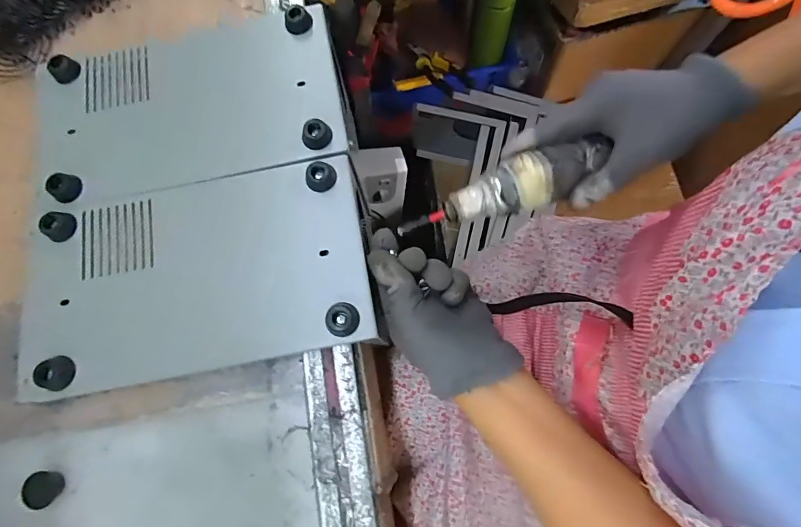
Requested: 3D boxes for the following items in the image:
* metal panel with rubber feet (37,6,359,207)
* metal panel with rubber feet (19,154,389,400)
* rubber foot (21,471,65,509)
[{"bbox_3d":[-0.188,-0.140,0.376,0.267,0.029,0.156,-14,76,-1],"label":"metal panel with rubber feet"},{"bbox_3d":[-0.160,0.005,0.330,0.266,0.022,0.151,-9,77,-3],"label":"metal panel with rubber feet"},{"bbox_3d":[-0.262,0.166,0.309,0.020,0.014,0.023,14,77,2],"label":"rubber foot"}]

